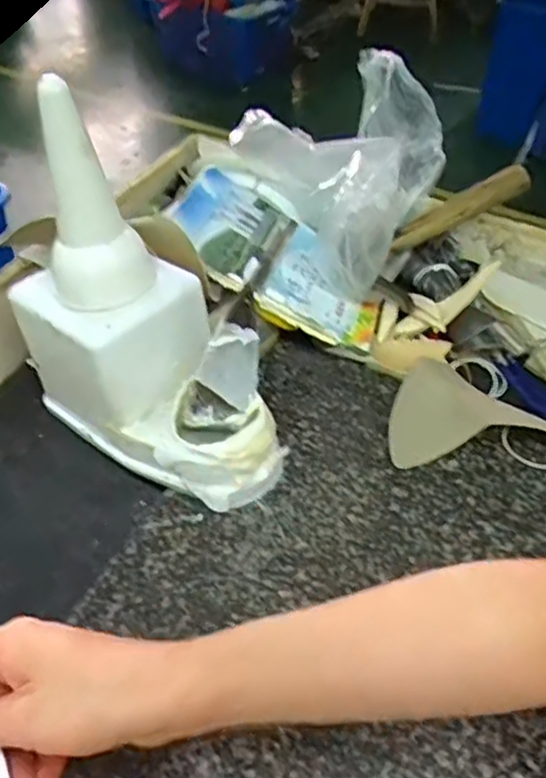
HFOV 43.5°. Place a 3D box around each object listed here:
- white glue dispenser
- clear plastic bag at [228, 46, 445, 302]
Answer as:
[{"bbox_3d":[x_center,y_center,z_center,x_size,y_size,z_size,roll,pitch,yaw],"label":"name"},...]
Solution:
[{"bbox_3d":[-0.083,-0.050,0.473,0.204,0.225,0.102,29,51,23],"label":"white glue dispenser"},{"bbox_3d":[0.081,-0.214,0.664,0.177,0.127,0.201,-22,51,-22],"label":"clear plastic bag"}]

